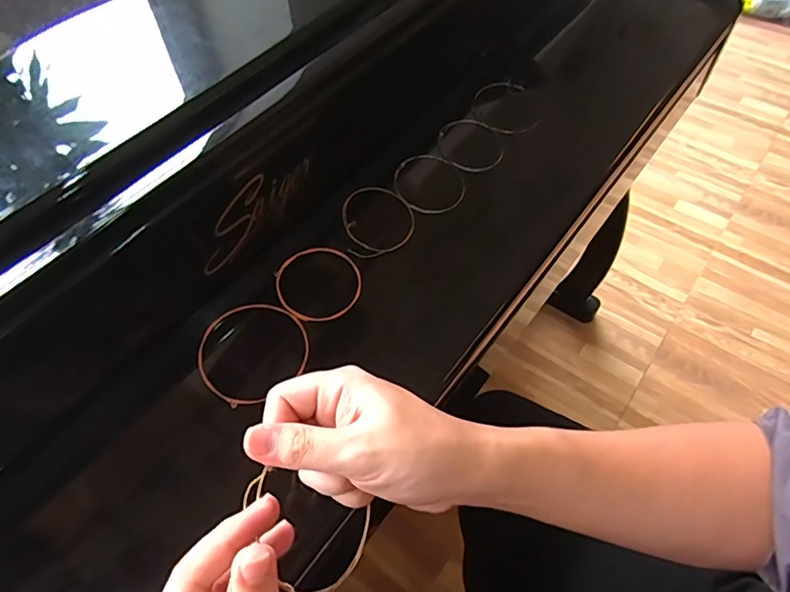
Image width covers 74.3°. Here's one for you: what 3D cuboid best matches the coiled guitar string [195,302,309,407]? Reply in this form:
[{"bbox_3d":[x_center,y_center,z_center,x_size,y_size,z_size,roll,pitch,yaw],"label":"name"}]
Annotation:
[{"bbox_3d":[-0.108,0.040,0.396,0.079,0.012,0.082,-1,55,2],"label":"coiled guitar string"}]

